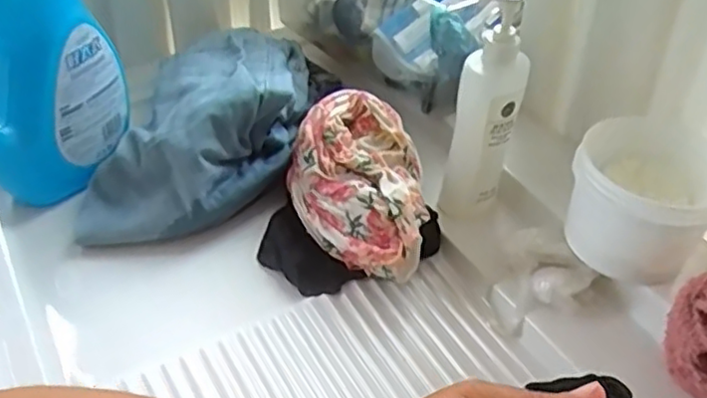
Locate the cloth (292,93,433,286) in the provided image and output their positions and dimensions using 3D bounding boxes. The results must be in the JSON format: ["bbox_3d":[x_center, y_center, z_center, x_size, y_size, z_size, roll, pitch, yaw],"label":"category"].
[{"bbox_3d":[0.004,-0.018,0.630,0.127,0.073,0.193,-3,43,-4],"label":"cloth"}]

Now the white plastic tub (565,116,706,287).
[{"bbox_3d":[0.258,0.003,0.578,0.124,0.092,0.114,1,42,-1],"label":"white plastic tub"}]

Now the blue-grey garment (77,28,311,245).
[{"bbox_3d":[-0.157,-0.103,0.723,0.201,0.104,0.342,6,43,5],"label":"blue-grey garment"}]

